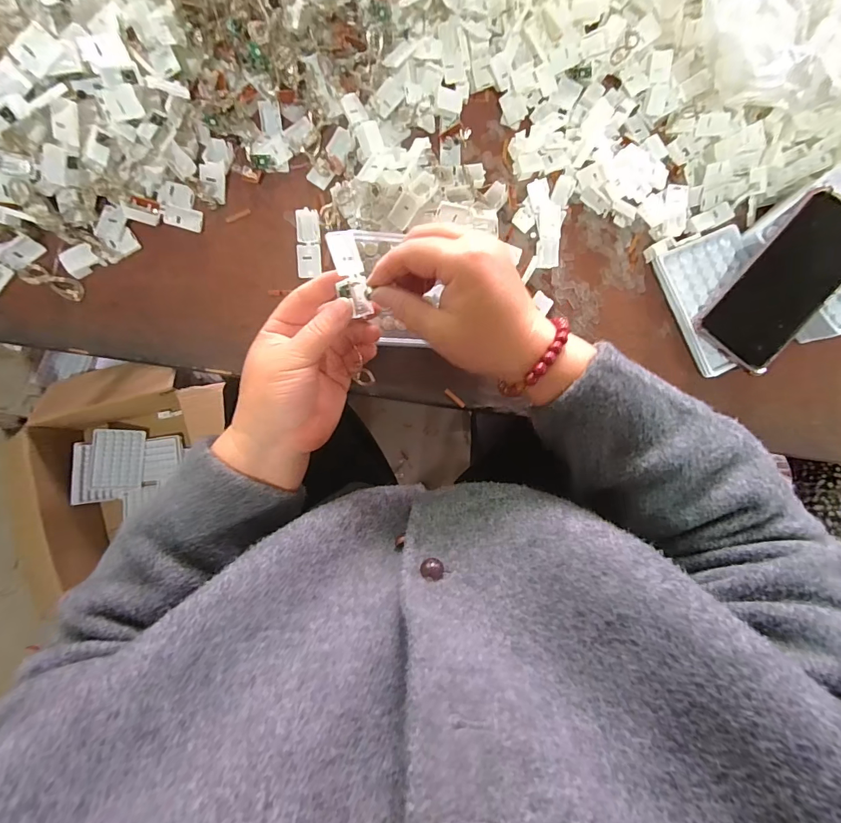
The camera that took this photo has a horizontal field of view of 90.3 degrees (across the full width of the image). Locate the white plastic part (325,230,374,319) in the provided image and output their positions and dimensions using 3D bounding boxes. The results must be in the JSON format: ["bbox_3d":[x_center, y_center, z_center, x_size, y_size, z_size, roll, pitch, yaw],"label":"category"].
[{"bbox_3d":[-0.046,-0.092,0.279,0.019,0.011,0.056,-18,104,-7],"label":"white plastic part"}]

